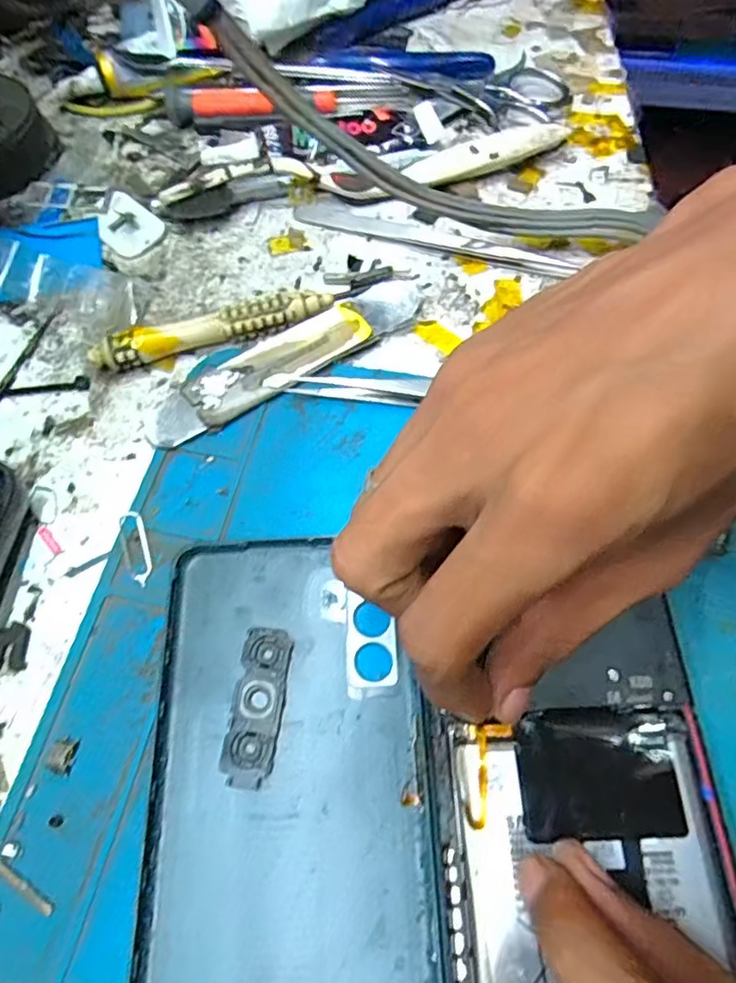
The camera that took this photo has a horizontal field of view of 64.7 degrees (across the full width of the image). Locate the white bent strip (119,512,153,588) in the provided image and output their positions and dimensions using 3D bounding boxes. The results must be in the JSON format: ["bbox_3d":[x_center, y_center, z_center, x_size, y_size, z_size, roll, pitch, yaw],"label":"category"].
[{"bbox_3d":[-0.077,0.018,0.193,0.008,0.004,0.028,-19,66,-8],"label":"white bent strip"}]

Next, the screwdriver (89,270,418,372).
[{"bbox_3d":[-0.044,-0.066,0.226,0.123,0.014,0.010,-17,66,-6],"label":"screwdriver"}]

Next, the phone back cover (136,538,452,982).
[{"bbox_3d":[-0.020,0.090,0.155,0.076,0.005,0.159,-3,65,0],"label":"phone back cover"}]

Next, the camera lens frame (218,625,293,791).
[{"bbox_3d":[-0.032,0.061,0.168,0.014,0.004,0.043,6,65,5],"label":"camera lens frame"}]

